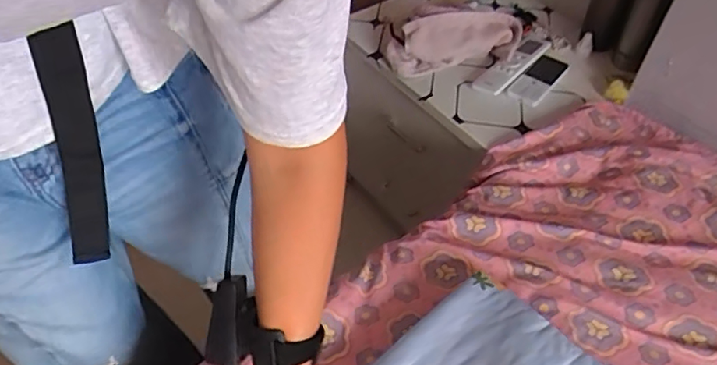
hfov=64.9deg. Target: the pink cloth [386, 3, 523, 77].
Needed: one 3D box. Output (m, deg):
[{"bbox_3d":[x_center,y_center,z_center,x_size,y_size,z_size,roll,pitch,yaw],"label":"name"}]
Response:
[{"bbox_3d":[0.160,-0.254,0.988,0.222,0.099,0.090,-7,49,-7],"label":"pink cloth"}]

